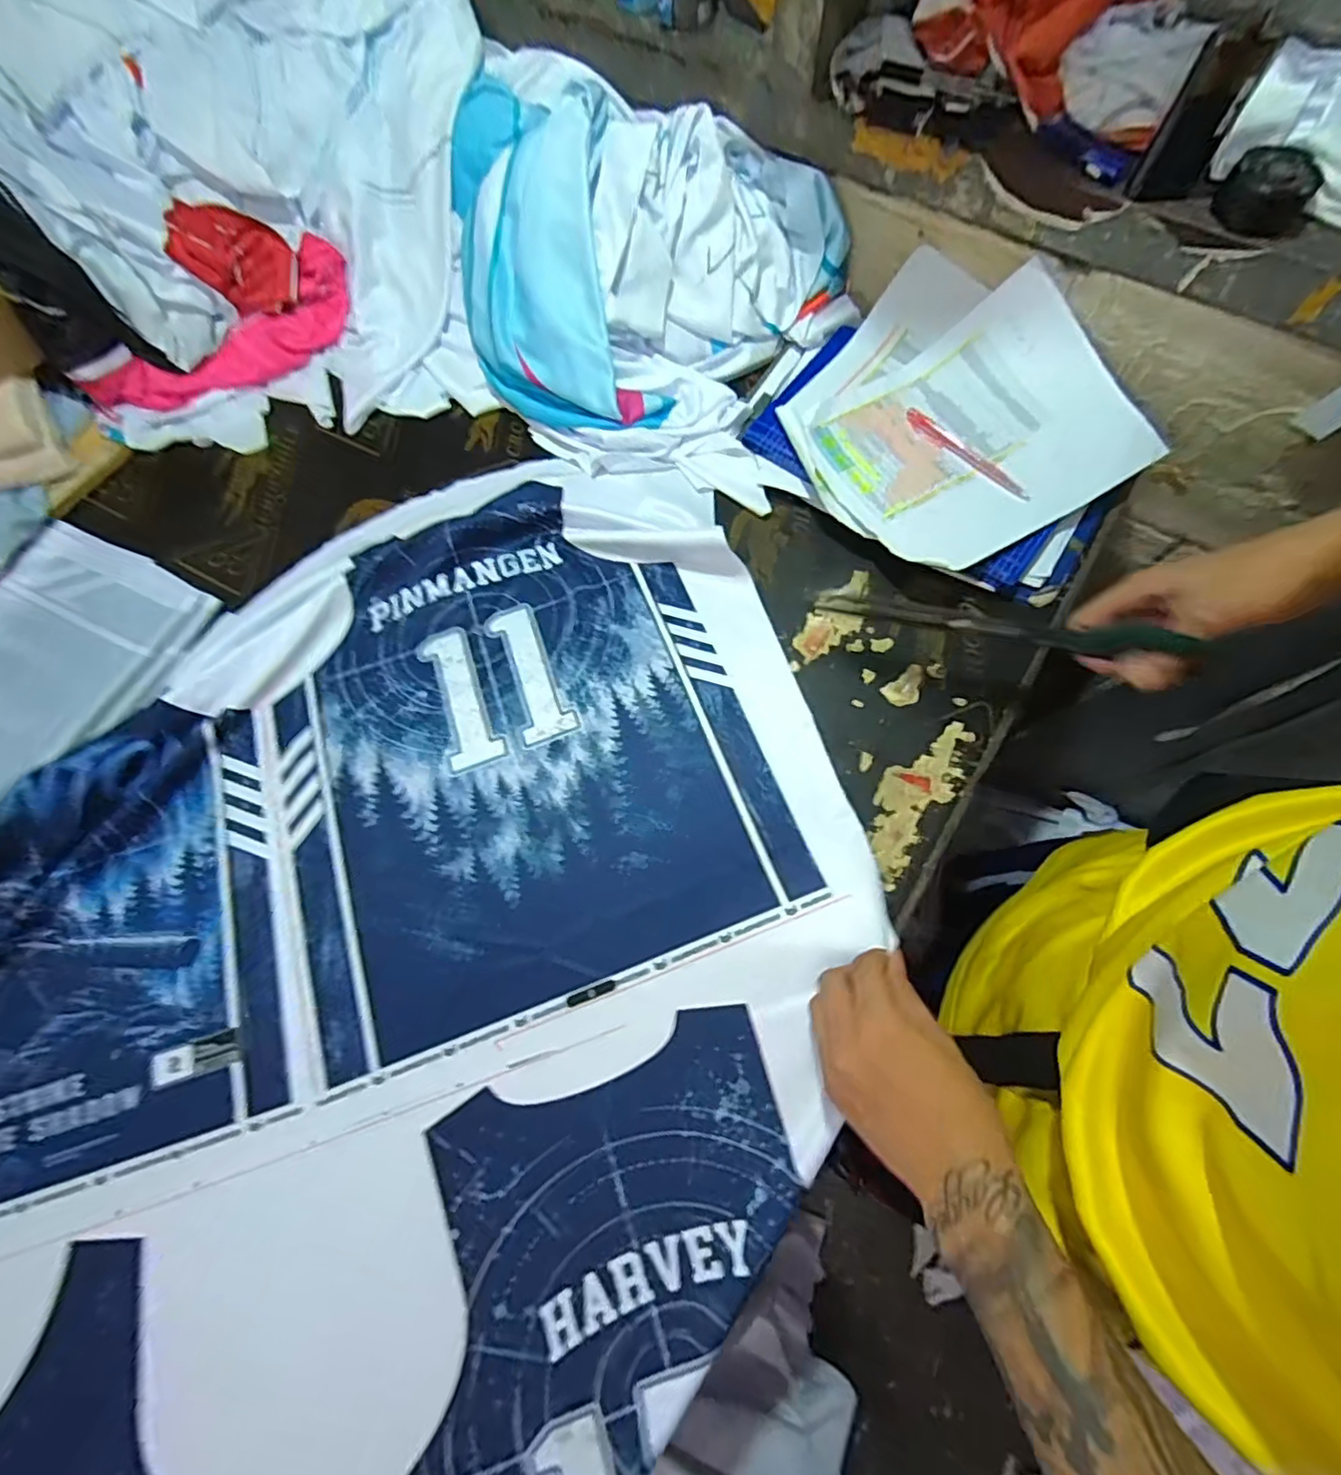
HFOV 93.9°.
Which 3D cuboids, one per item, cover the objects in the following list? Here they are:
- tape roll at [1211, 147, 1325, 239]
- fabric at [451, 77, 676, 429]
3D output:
[{"bbox_3d":[0.441,-0.400,0.460,0.062,0.033,0.062,0,70,0],"label":"tape roll"},{"bbox_3d":[-0.130,-0.468,0.618,0.167,0.100,0.362,-17,93,-6],"label":"fabric"}]

